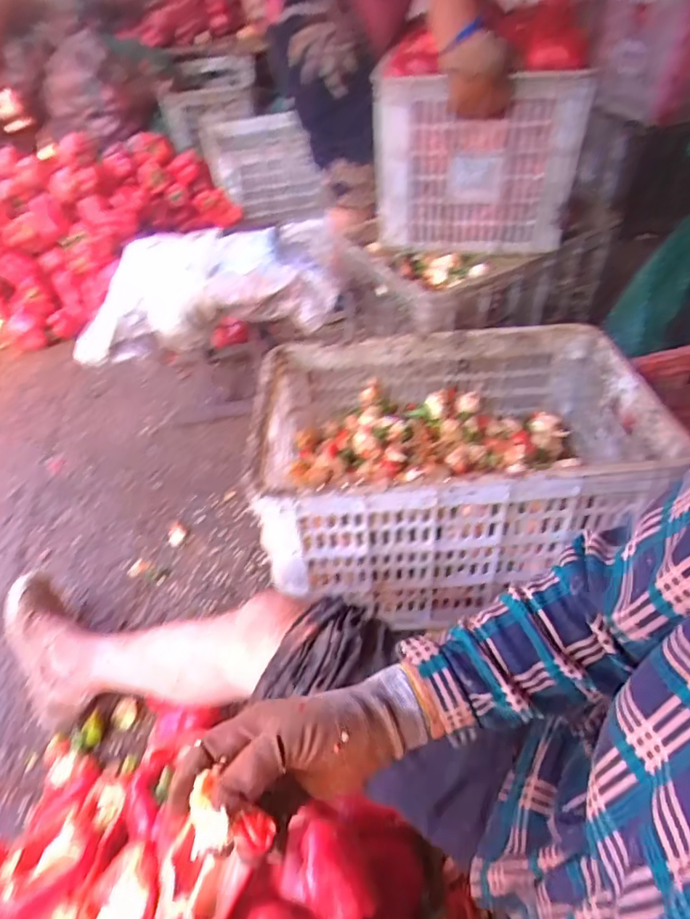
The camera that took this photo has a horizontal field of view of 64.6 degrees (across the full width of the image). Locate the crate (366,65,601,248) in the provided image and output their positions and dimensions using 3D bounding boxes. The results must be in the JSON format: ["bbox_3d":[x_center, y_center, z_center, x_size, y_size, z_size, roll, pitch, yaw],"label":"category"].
[{"bbox_3d":[0.240,-0.542,1.004,0.359,0.285,0.103,3,46,8],"label":"crate"}]

